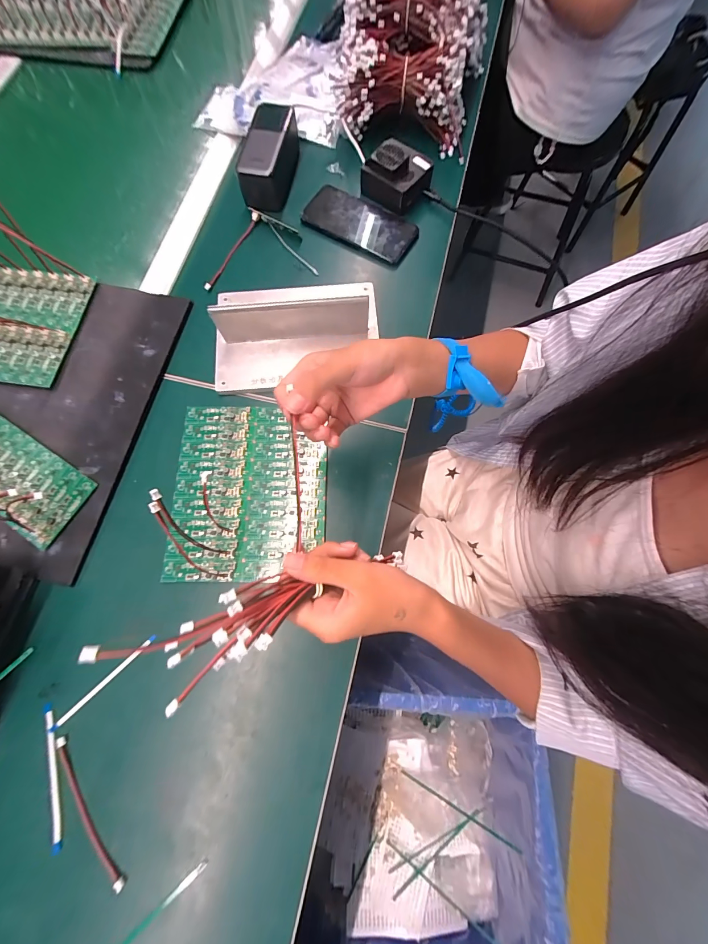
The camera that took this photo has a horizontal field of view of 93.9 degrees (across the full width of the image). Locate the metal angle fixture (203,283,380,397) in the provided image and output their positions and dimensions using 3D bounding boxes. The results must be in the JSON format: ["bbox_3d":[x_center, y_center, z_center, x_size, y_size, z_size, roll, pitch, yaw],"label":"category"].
[{"bbox_3d":[-0.073,-0.177,0.393,0.193,0.061,0.139,-4,75,-1],"label":"metal angle fixture"}]

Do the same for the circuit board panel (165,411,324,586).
[{"bbox_3d":[-0.115,0.019,0.367,0.165,0.009,0.192,1,75,0],"label":"circuit board panel"}]

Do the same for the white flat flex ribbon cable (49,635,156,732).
[{"bbox_3d":[-0.245,0.207,0.325,0.117,0.004,0.006,-43,80,-10],"label":"white flat flex ribbon cable"}]

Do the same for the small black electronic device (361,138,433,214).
[{"bbox_3d":[0.062,-0.417,0.462,0.083,0.046,0.072,37,78,9],"label":"small black electronic device"}]

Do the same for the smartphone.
[{"bbox_3d":[0.010,-0.349,0.464,0.158,0.014,0.083,29,77,7],"label":"smartphone"}]

